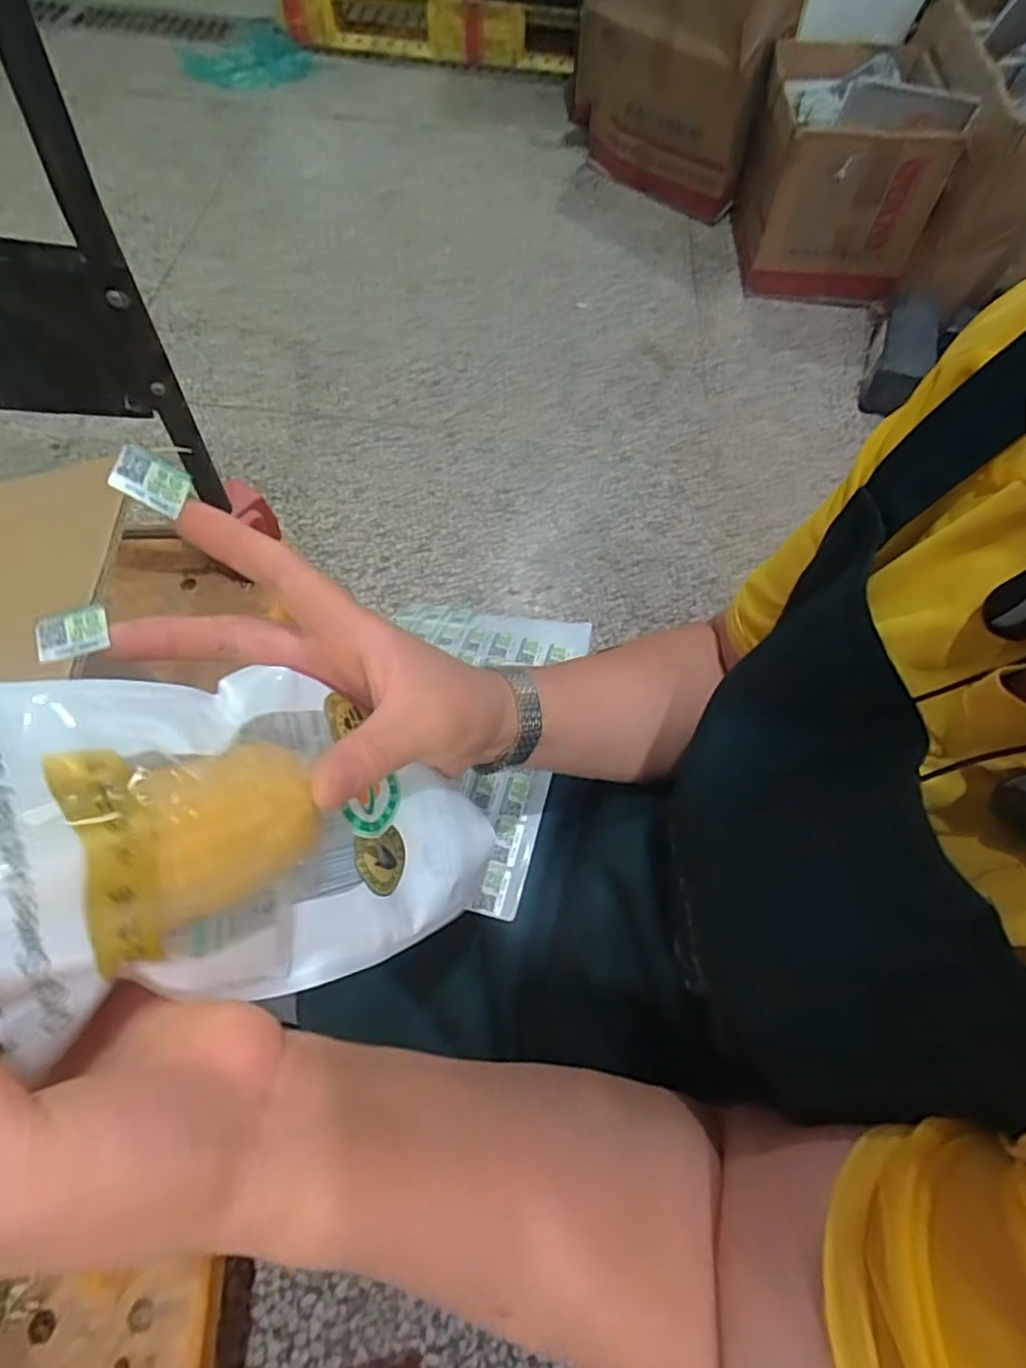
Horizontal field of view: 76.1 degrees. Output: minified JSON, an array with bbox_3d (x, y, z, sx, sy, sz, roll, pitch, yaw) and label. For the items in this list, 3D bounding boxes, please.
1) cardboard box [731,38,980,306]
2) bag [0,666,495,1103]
[{"bbox_3d":[0.693,-1.113,1.428,0.345,0.374,0.415,7,61,0],"label":"cardboard box"},{"bbox_3d":[-0.105,0.058,0.195,0.255,0.049,0.117,1,51,-51],"label":"bag"}]

